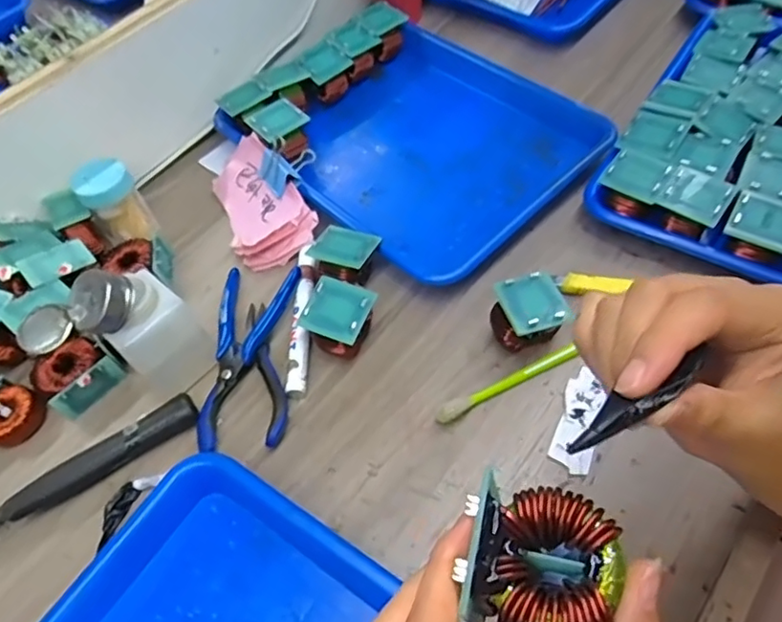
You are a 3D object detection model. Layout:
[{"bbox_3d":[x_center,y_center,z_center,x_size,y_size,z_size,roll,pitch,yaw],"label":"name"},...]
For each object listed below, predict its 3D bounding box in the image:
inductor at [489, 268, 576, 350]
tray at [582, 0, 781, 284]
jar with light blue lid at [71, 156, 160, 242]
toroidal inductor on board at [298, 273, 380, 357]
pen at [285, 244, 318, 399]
[{"bbox_3d":[0.098,0.006,0.420,0.051,0.045,0.050,-12,56,-2],"label":"inductor"},{"bbox_3d":[0.345,-0.154,0.492,0.242,0.048,0.334,29,62,18],"label":"tray"},{"bbox_3d":[-0.239,-0.093,0.507,0.045,0.067,0.039,-31,58,-15],"label":"jar with light blue lid"},{"bbox_3d":[-0.038,0.009,0.430,0.047,0.041,0.049,21,60,18],"label":"toroidal inductor on board"},{"bbox_3d":[-0.068,0.003,0.459,0.017,0.017,0.134,-4,56,4],"label":"pen"}]

